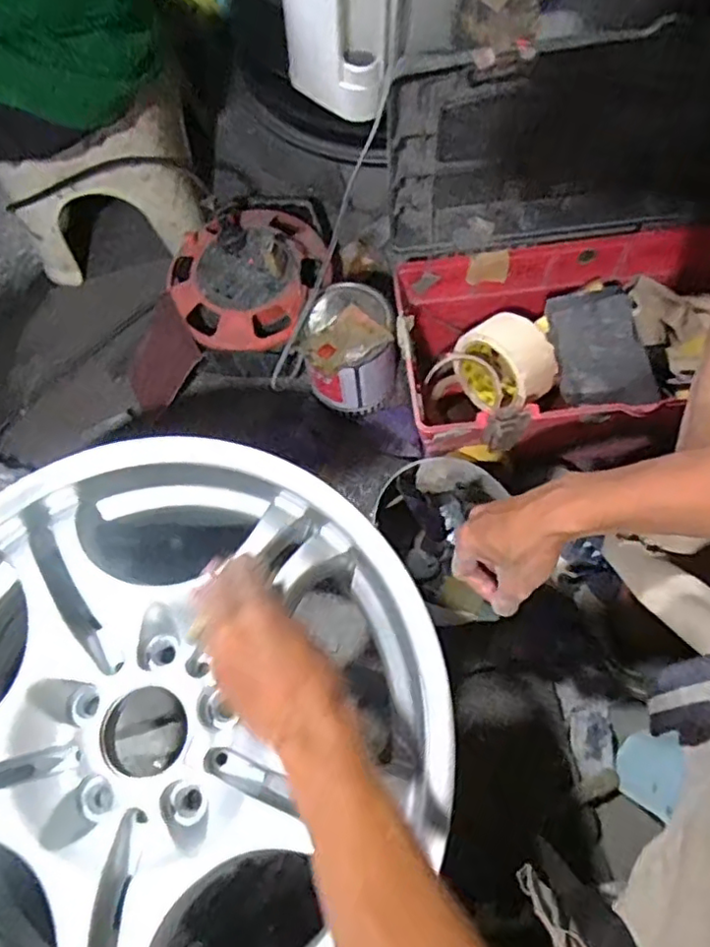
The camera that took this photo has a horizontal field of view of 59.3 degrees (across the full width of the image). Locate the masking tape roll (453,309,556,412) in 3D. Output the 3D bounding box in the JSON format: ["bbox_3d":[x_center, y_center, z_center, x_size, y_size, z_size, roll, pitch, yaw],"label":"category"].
[{"bbox_3d":[0.160,-0.116,0.660,0.075,0.084,0.103,-43,72,-10],"label":"masking tape roll"}]

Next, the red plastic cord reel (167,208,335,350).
[{"bbox_3d":[-0.127,-0.240,0.735,0.191,0.067,0.186,-14,70,0],"label":"red plastic cord reel"}]

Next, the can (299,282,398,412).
[{"bbox_3d":[-0.003,-0.128,0.712,0.099,0.153,0.100,-2,70,4],"label":"can"}]

